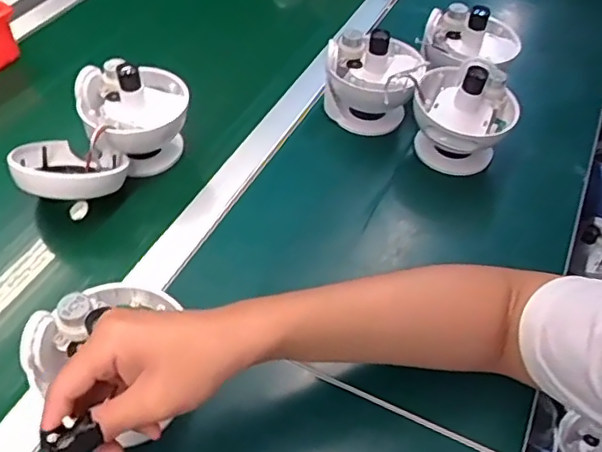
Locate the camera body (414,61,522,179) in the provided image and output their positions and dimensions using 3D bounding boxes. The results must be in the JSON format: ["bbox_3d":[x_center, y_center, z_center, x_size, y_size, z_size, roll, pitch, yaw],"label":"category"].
[{"bbox_3d":[0.193,-0.133,0.706,0.115,0.115,0.123,17,50,13],"label":"camera body"}]

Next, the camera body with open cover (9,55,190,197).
[{"bbox_3d":[-0.220,-0.099,0.658,0.109,0.104,0.205,33,55,25],"label":"camera body with open cover"}]

